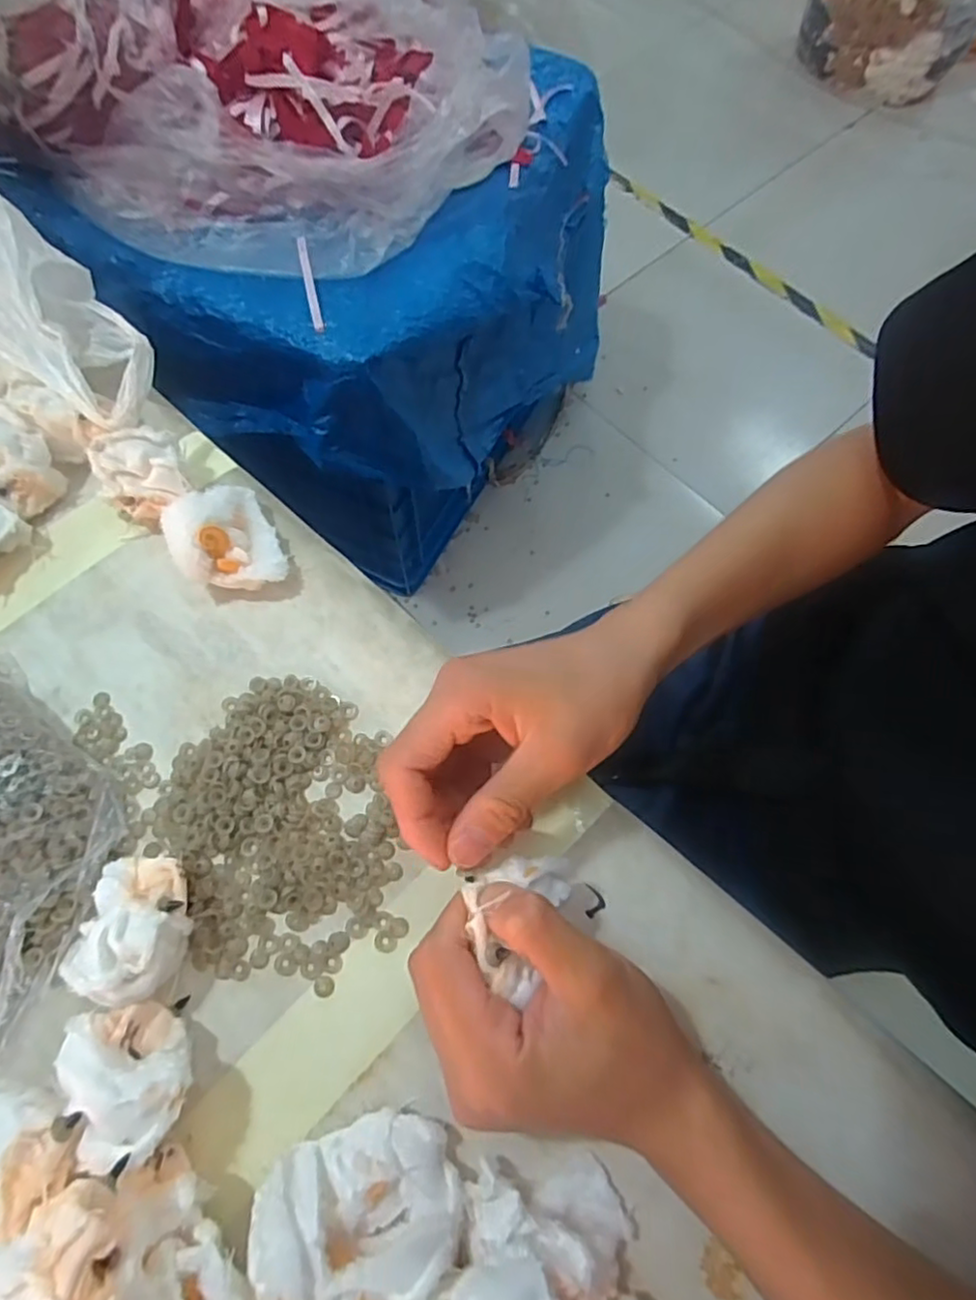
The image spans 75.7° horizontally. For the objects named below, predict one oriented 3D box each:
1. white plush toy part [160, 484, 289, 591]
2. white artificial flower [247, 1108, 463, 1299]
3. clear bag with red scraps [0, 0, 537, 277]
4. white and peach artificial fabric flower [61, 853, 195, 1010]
[{"bbox_3d":[-0.149,-0.060,0.360,0.052,0.035,0.061,-27,71,-12],"label":"white plush toy part"},{"bbox_3d":[-0.049,0.218,0.243,0.076,0.051,0.055,-13,69,-7],"label":"white artificial flower"},{"bbox_3d":[-0.228,-0.706,0.744,0.544,0.163,0.545,12,68,3],"label":"clear bag with red scraps"},{"bbox_3d":[-0.157,0.124,0.284,0.046,0.036,0.056,13,68,4],"label":"white and peach artificial fabric flower"}]

